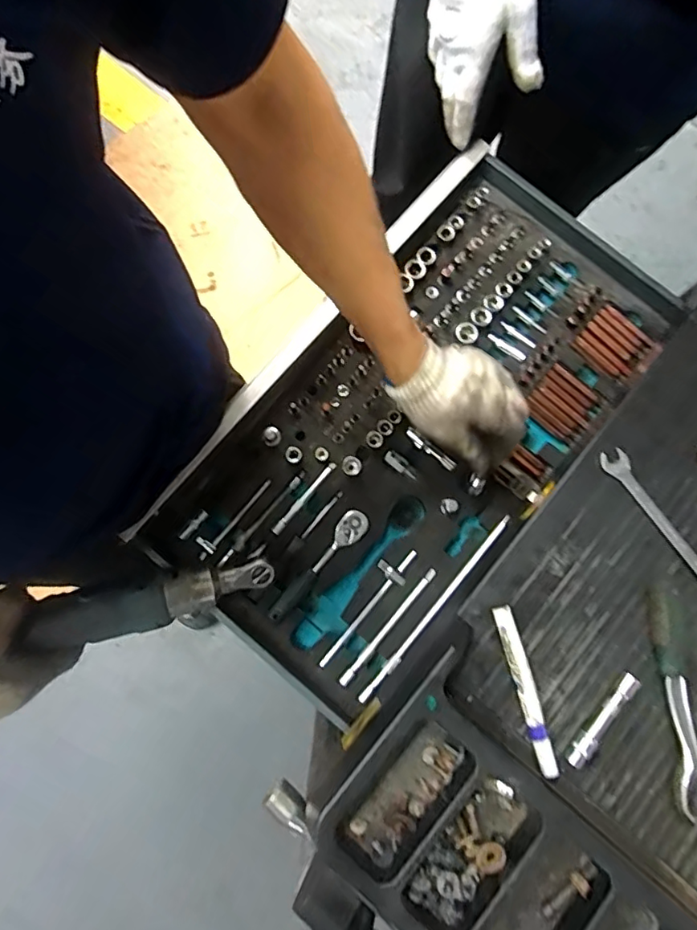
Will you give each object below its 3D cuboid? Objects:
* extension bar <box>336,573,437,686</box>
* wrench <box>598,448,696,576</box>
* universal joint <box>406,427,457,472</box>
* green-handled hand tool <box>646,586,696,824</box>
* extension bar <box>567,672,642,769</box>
[{"bbox_3d":[0.043,0.171,0.586,0.009,0.008,0.152,41,82,7],"label":"extension bar"},{"bbox_3d":[0.297,0.054,0.518,0.023,0.008,0.163,-34,81,-6],"label":"wrench"},{"bbox_3d":[0.092,-0.017,0.624,0.068,0.009,0.011,41,82,7],"label":"universal joint"},{"bbox_3d":[0.287,0.203,0.481,0.024,0.024,0.185,-3,79,-1],"label":"green-handled hand tool"},{"bbox_3d":[0.221,0.221,0.478,0.015,0.012,0.092,42,82,7],"label":"extension bar"}]

